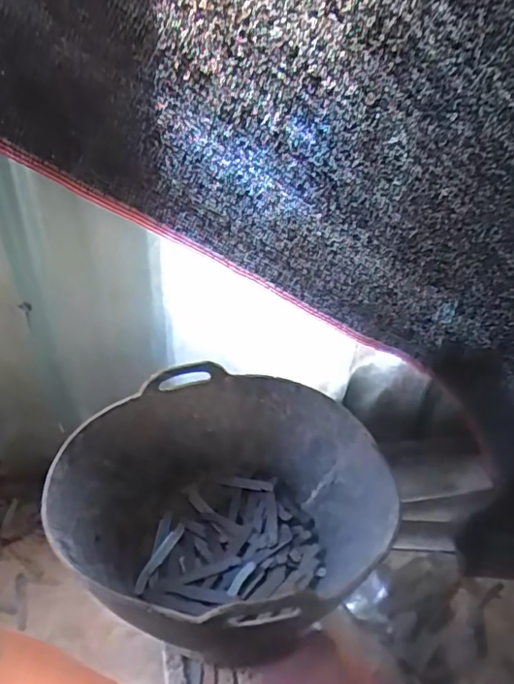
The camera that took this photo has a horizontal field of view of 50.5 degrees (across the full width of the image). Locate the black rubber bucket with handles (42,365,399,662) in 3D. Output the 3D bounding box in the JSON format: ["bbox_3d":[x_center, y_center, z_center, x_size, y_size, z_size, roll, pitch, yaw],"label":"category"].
[{"bbox_3d":[-0.049,0.230,0.750,0.388,0.219,0.361,3,42,-2],"label":"black rubber bucket with handles"}]

